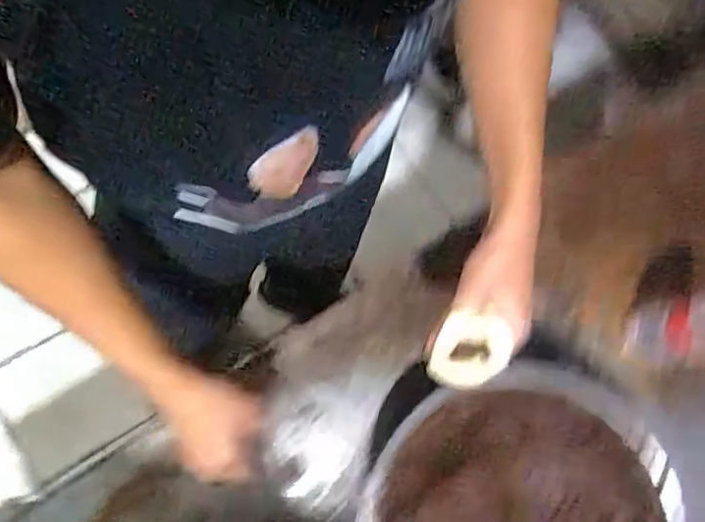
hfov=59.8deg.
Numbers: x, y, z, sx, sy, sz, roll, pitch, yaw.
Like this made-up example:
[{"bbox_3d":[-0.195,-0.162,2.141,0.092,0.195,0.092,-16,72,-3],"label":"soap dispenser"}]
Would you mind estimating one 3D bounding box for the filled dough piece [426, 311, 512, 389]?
[{"bbox_3d":[0.103,0.080,0.537,0.062,0.014,0.069,19,108,-10],"label":"filled dough piece"}]

